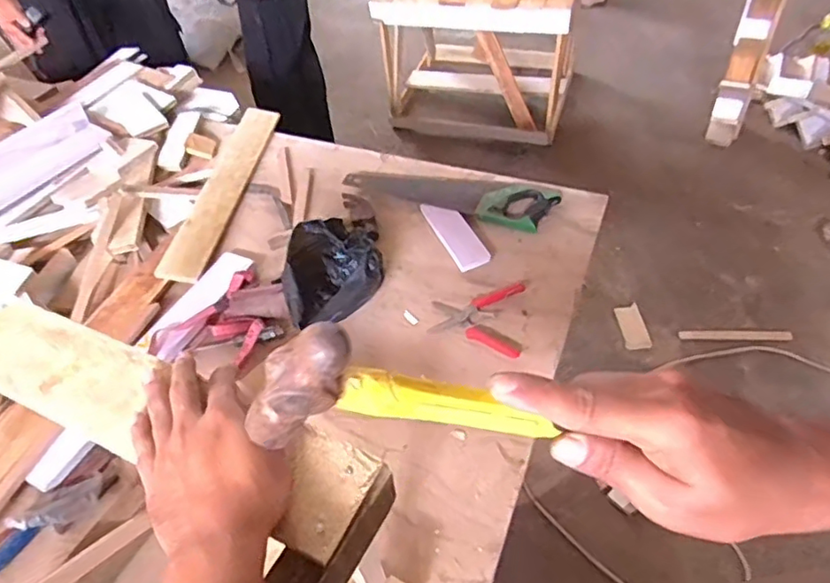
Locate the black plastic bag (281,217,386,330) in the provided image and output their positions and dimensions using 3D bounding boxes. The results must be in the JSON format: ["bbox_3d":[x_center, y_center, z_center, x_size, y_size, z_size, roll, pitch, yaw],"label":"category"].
[{"bbox_3d":[-0.142,-0.035,1.038,0.181,0.113,0.175,-15,50,-6],"label":"black plastic bag"}]

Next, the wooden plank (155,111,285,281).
[{"bbox_3d":[-0.425,-0.240,1.302,0.100,0.023,0.569,3,50,9],"label":"wooden plank"}]

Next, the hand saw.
[{"bbox_3d":[0.080,-0.224,1.241,0.425,0.030,0.135,16,53,19],"label":"hand saw"}]

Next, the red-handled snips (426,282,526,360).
[{"bbox_3d":[0.107,0.044,1.023,0.153,0.031,0.140,5,51,11],"label":"red-handled snips"}]

